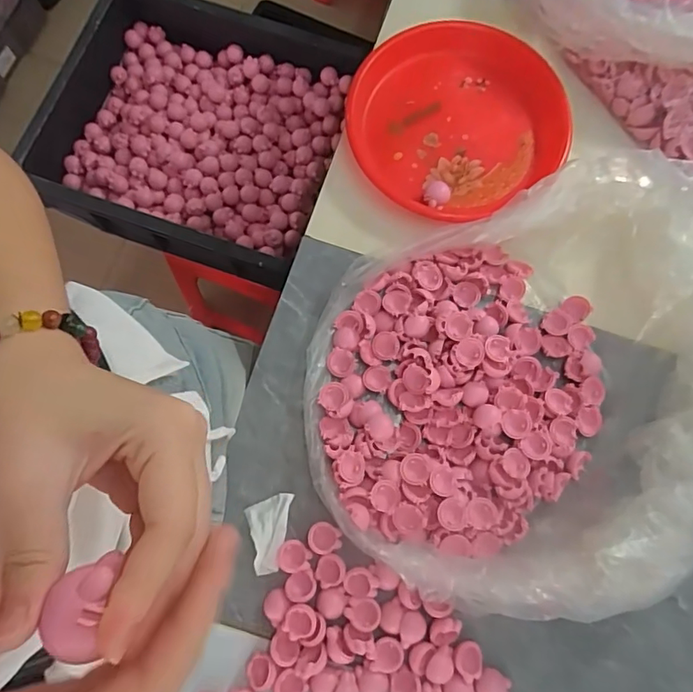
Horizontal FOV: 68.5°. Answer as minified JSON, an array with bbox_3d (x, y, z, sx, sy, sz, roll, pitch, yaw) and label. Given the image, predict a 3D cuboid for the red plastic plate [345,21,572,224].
[{"bbox_3d":[0.132,-0.267,0.611,0.233,0.048,0.247,0,77,-1],"label":"red plastic plate"}]

